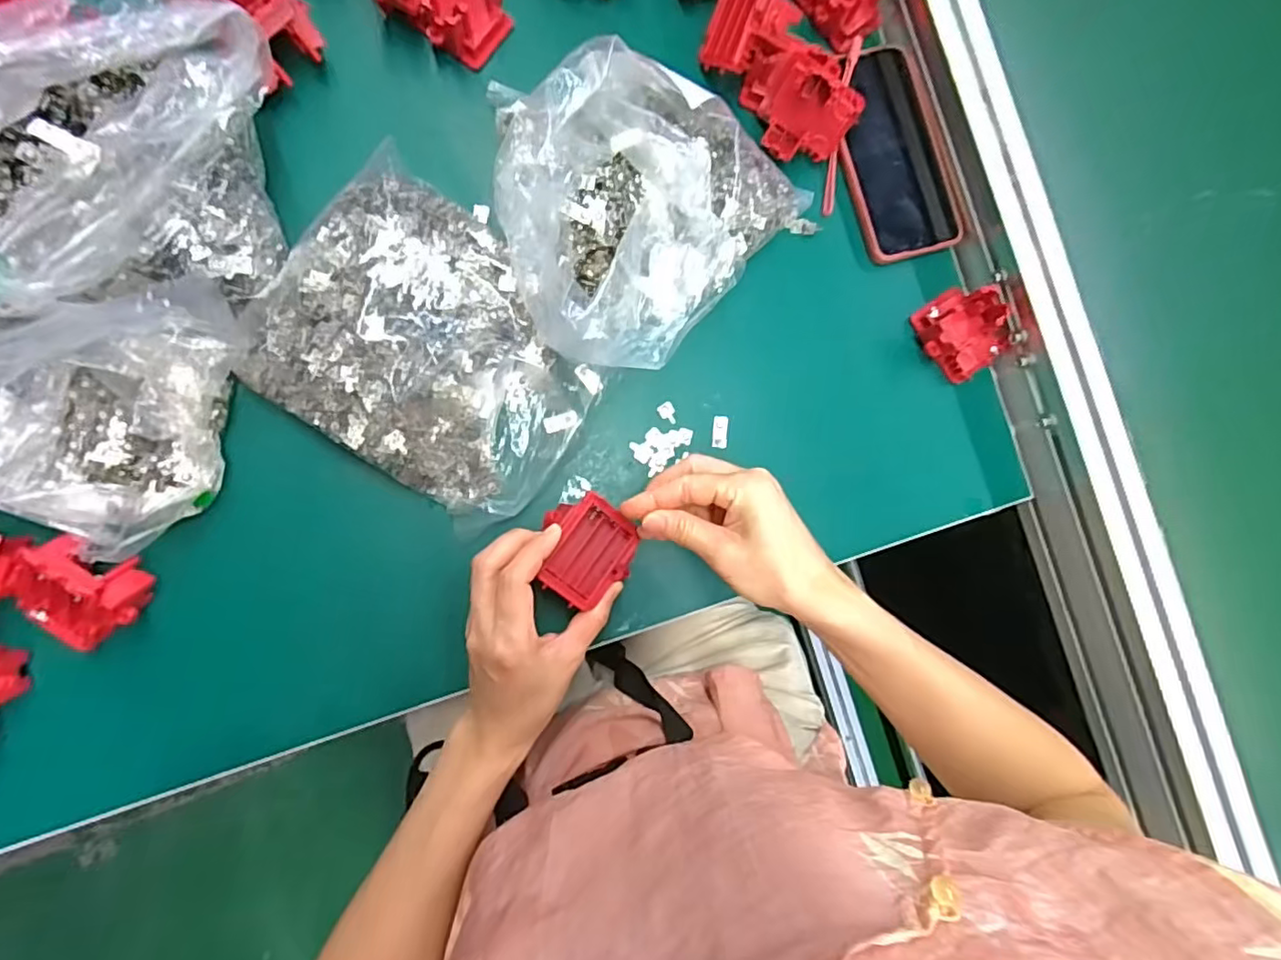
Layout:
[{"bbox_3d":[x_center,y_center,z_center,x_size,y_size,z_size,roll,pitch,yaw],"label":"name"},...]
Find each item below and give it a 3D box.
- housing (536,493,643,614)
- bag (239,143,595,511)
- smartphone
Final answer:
[{"bbox_3d":[-0.037,0.047,0.404,0.061,0.020,0.066,39,75,-21],"label":"housing"},{"bbox_3d":[-0.132,-0.085,0.405,0.205,0.049,0.167,35,81,-4],"label":"bag"},{"bbox_3d":[0.193,-0.257,0.479,0.084,0.013,0.169,-15,88,-9],"label":"smartphone"}]

